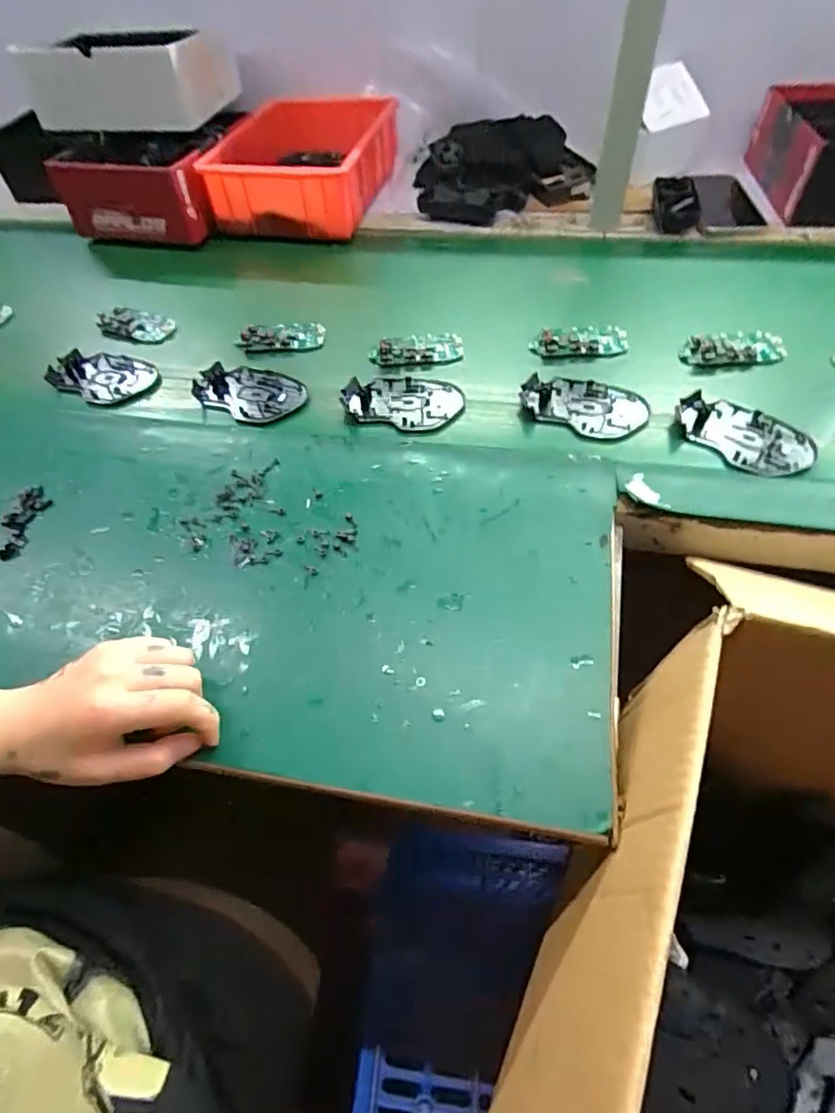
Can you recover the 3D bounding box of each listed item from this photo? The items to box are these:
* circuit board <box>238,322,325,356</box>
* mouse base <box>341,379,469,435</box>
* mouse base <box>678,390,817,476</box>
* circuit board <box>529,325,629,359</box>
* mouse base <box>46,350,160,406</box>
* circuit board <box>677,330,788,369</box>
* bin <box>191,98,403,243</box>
[{"bbox_3d":[-0.152,-0.244,0.618,0.093,0.014,0.038,-6,56,-1],"label":"circuit board"},{"bbox_3d":[-0.015,-0.155,0.551,0.117,0.009,0.080,12,57,11],"label":"mouse base"},{"bbox_3d":[0.288,-0.110,0.493,0.074,0.007,0.115,-39,62,-21],"label":"mouse base"},{"bbox_3d":[0.170,-0.222,0.586,0.096,0.012,0.043,-7,69,-1],"label":"circuit board"},{"bbox_3d":[-0.341,-0.195,0.603,0.116,0.009,0.068,15,58,13],"label":"mouse base"},{"bbox_3d":[0.317,-0.210,0.560,0.099,0.016,0.043,-4,56,0],"label":"circuit board"},{"bbox_3d":[-0.152,-0.547,0.783,0.210,0.096,0.236,8,55,11],"label":"bin"}]

